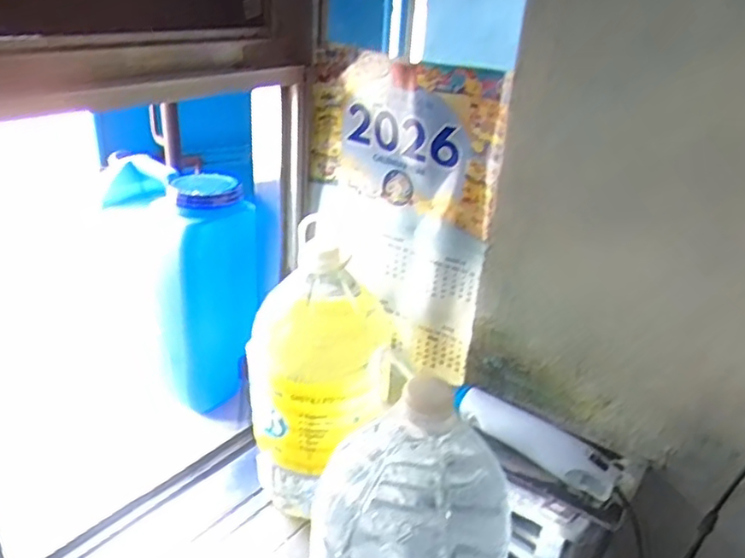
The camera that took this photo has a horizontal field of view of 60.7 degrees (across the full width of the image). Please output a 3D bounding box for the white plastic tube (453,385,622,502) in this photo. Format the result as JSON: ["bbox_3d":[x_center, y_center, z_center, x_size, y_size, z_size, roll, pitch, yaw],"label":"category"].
[{"bbox_3d":[0.174,0.183,0.722,0.202,0.055,0.032,24,33,34],"label":"white plastic tube"}]

